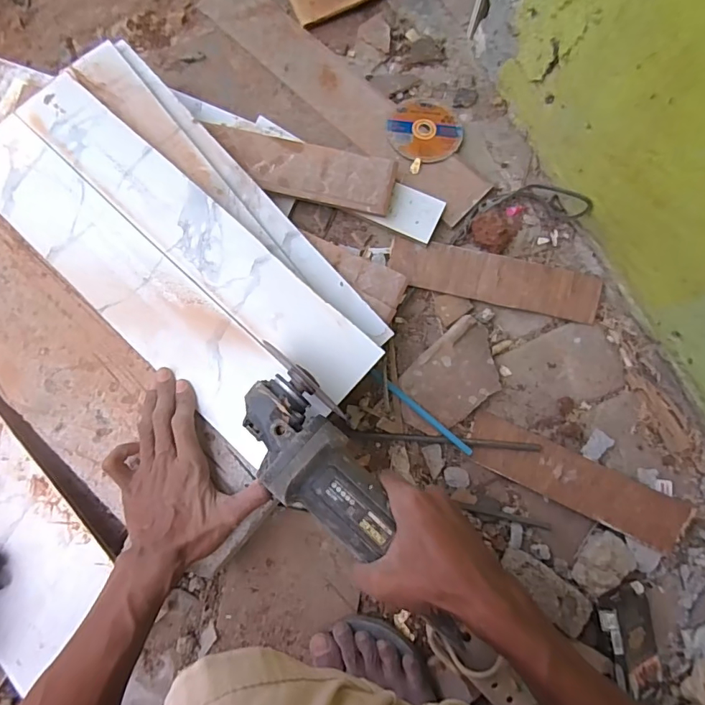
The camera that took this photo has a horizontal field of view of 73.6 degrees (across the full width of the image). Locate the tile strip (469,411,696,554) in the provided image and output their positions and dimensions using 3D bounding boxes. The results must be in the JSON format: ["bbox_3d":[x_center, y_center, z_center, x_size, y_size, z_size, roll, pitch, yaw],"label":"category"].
[{"bbox_3d":[0.256,0.147,0.539,0.248,0.010,0.058,25,80,6],"label":"tile strip"}]

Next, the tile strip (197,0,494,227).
[{"bbox_3d":[-0.021,-0.356,0.643,0.489,0.015,0.076,44,83,9],"label":"tile strip"}]

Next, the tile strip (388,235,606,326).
[{"bbox_3d":[0.177,-0.093,0.590,0.260,0.014,0.057,13,79,4],"label":"tile strip"}]

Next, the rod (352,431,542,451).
[{"bbox_3d":[0.109,0.104,0.556,0.215,0.012,0.008,4,78,2],"label":"rod"}]

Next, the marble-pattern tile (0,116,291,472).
[{"bbox_3d":[-0.239,-0.080,0.495,0.459,0.010,0.089,42,82,9],"label":"marble-pattern tile"}]

